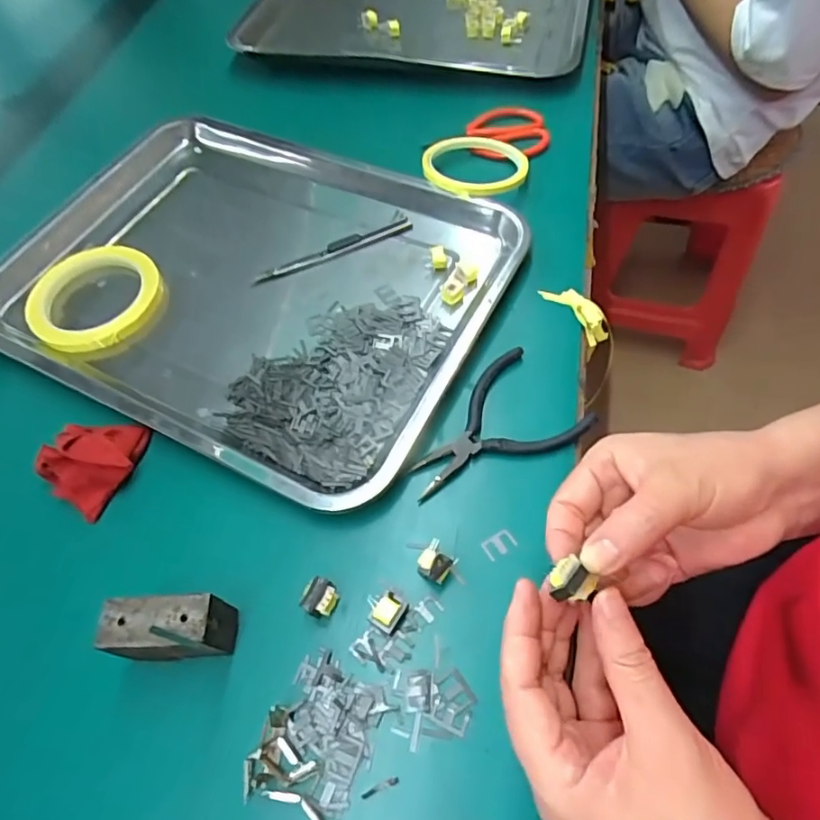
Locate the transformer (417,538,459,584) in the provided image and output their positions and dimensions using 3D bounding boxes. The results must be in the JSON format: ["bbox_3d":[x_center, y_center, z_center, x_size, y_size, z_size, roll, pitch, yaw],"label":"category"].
[{"bbox_3d":[0.015,0.088,0.312,0.018,0.019,0.018,37,67,24],"label":"transformer"}]

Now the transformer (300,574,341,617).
[{"bbox_3d":[-0.051,0.106,0.309,0.018,0.013,0.019,27,63,19],"label":"transformer"}]

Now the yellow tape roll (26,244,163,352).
[{"bbox_3d":[-0.252,-0.091,0.440,0.099,0.017,0.096,-2,58,3],"label":"yellow tape roll"}]

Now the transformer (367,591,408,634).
[{"bbox_3d":[-0.011,0.113,0.302,0.014,0.015,0.019,30,64,21],"label":"transformer"}]

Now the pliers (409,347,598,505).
[{"bbox_3d":[0.051,0.015,0.355,0.118,0.008,0.075,-33,61,-16],"label":"pliers"}]

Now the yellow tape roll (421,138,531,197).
[{"bbox_3d":[0.058,-0.216,0.482,0.091,0.010,0.090,-13,53,-12],"label":"yellow tape roll"}]

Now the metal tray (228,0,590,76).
[{"bbox_3d":[0.014,-0.473,0.647,0.372,0.049,0.287,10,60,11],"label":"metal tray"}]

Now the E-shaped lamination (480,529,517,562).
[{"bbox_3d":[0.053,0.079,0.323,0.019,0.004,0.013,-31,61,-10],"label":"E-shaped lamination"}]

